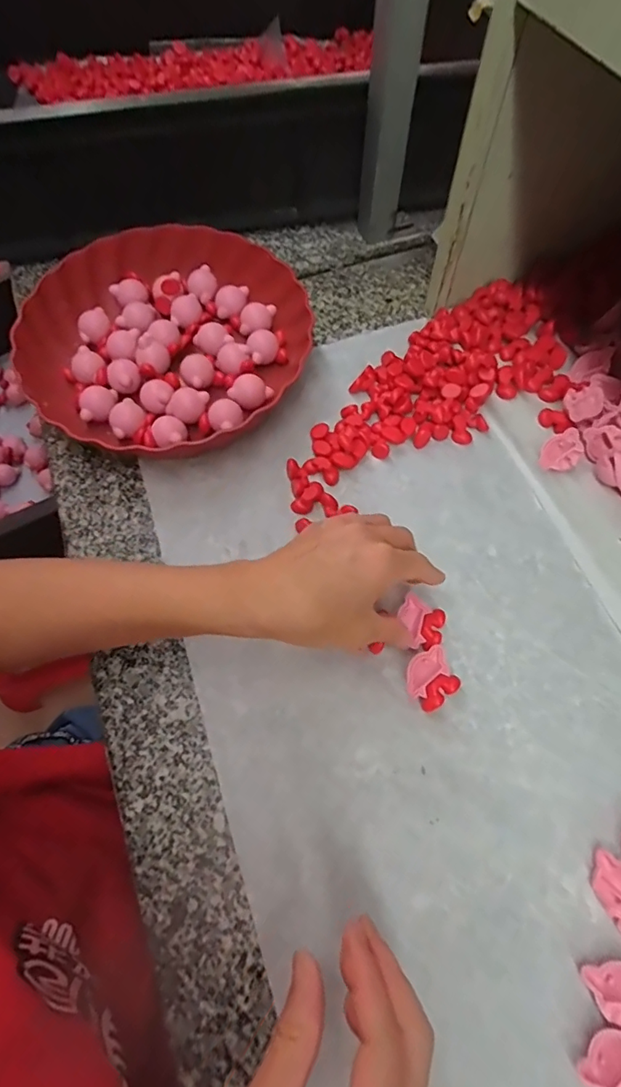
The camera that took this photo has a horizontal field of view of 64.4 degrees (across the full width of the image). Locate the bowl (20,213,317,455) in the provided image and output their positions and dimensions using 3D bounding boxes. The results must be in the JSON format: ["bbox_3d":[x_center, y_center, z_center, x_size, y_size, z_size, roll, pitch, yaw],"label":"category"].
[{"bbox_3d":[-0.125,-0.183,0.437,0.224,0.047,0.231,0,66,0],"label":"bowl"}]

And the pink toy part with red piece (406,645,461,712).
[{"bbox_3d":[0.081,0.092,0.334,0.035,0.016,0.033,-36,71,-14],"label":"pink toy part with red piece"}]

